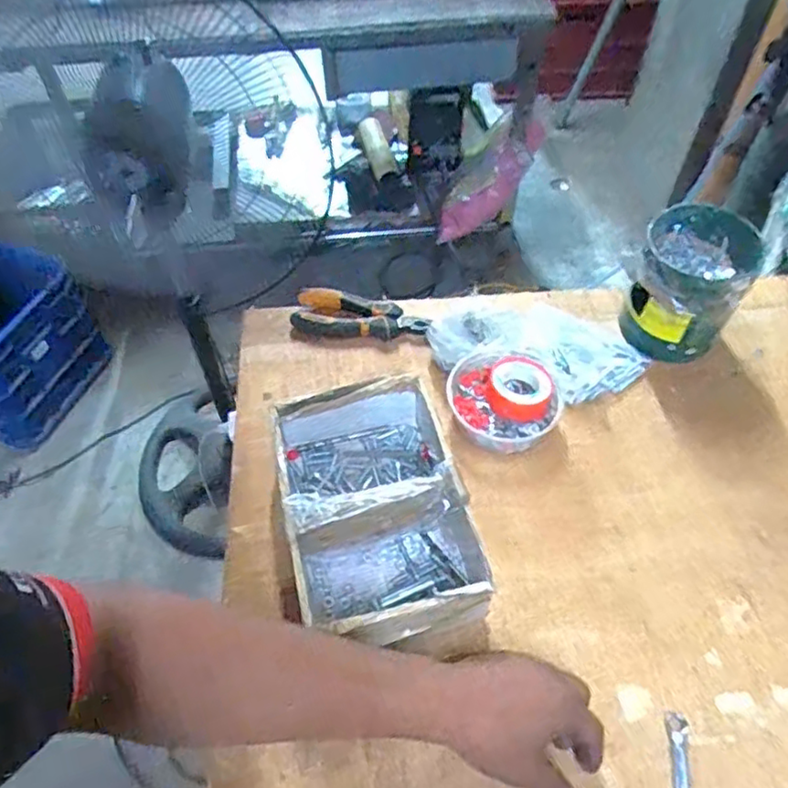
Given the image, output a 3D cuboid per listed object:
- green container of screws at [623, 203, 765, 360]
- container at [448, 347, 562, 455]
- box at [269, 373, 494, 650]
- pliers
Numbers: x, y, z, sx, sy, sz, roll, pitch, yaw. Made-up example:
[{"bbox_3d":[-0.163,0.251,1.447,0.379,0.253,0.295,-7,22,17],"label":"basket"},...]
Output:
[{"bbox_3d":[0.312,-0.113,0.700,0.104,0.119,0.116,17,57,14],"label":"green container of screws"},{"bbox_3d":[0.113,0.006,0.672,0.105,0.041,0.107,-1,54,1],"label":"container"},{"bbox_3d":[-0.016,0.100,0.574,0.148,0.097,0.228,-13,55,-7],"label":"box"},{"bbox_3d":[-0.037,-0.090,0.752,0.152,0.022,0.064,8,55,8],"label":"pliers"}]

